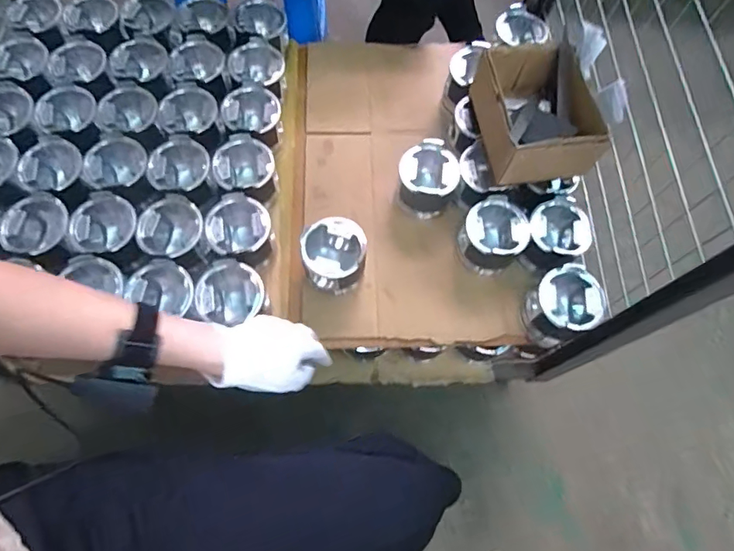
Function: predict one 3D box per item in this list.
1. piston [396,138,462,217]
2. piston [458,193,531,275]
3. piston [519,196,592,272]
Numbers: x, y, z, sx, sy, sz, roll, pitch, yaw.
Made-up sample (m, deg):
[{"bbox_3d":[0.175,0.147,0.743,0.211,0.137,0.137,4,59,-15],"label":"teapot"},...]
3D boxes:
[{"bbox_3d":[0.102,-0.162,0.830,0.099,0.090,0.115,10,67,1],"label":"piston"},{"bbox_3d":[0.202,-0.057,0.795,0.104,0.106,0.095,1,67,-2],"label":"piston"},{"bbox_3d":[0.303,-0.060,0.799,0.091,0.099,0.098,1,67,-2],"label":"piston"}]

